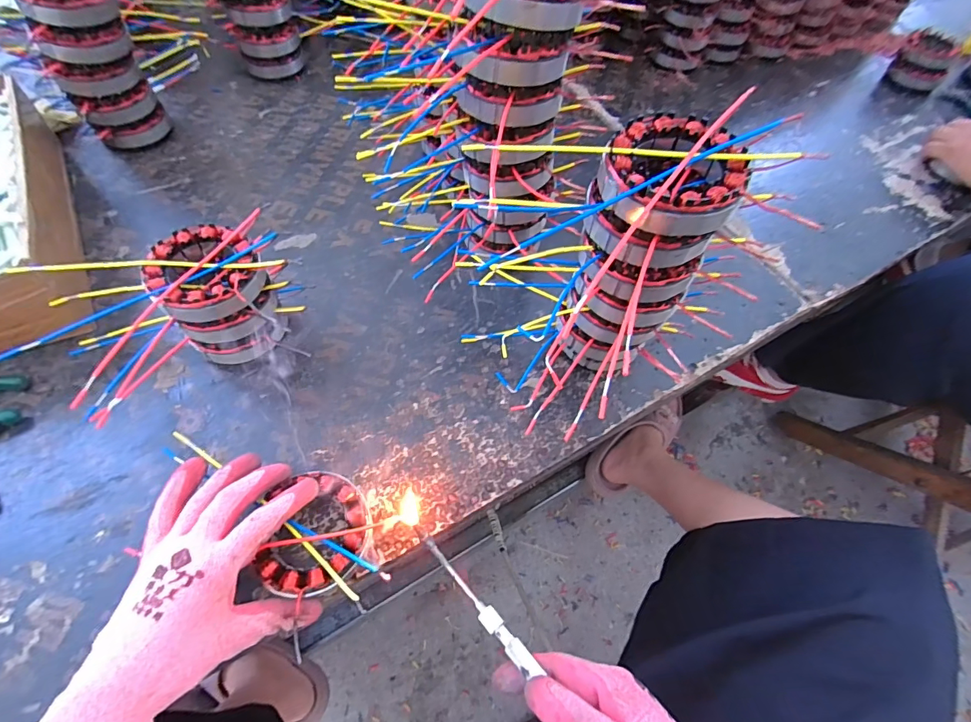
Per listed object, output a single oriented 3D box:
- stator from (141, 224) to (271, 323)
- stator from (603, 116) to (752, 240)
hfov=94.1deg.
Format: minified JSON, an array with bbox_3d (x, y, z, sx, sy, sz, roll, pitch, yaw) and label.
[{"bbox_3d":[-0.233,-0.071,0.381,0.082,0.031,0.091,-31,68,-20],"label":"stator"},{"bbox_3d":[0.117,-0.115,0.285,0.085,0.038,0.092,22,61,8],"label":"stator"}]

